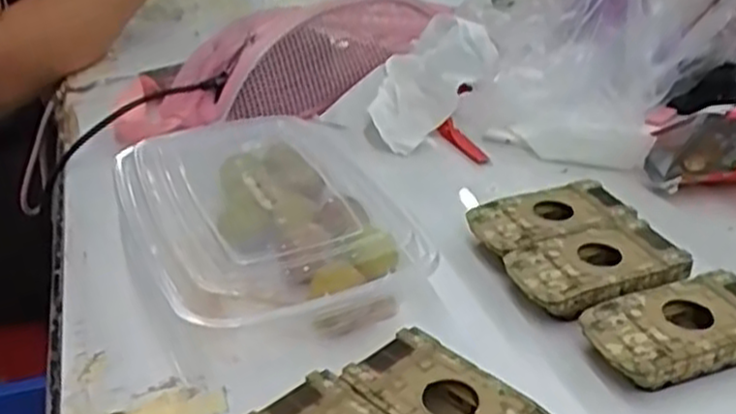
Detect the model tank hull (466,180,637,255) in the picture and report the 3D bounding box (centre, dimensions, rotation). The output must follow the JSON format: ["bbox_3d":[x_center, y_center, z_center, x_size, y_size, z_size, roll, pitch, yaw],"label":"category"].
[{"bbox_3d":[0.111,0.013,0.479,0.094,0.027,0.051,-11,32,-16],"label":"model tank hull"}]

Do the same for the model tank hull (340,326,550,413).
[{"bbox_3d":[0.038,0.095,0.341,0.051,0.026,0.094,-26,39,-36],"label":"model tank hull"}]

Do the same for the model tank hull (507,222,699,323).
[{"bbox_3d":[0.128,0.039,0.436,0.095,0.025,0.055,-11,32,-16],"label":"model tank hull"}]

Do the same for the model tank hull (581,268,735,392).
[{"bbox_3d":[0.157,0.064,0.392,0.095,0.026,0.051,-10,32,-15],"label":"model tank hull"}]

